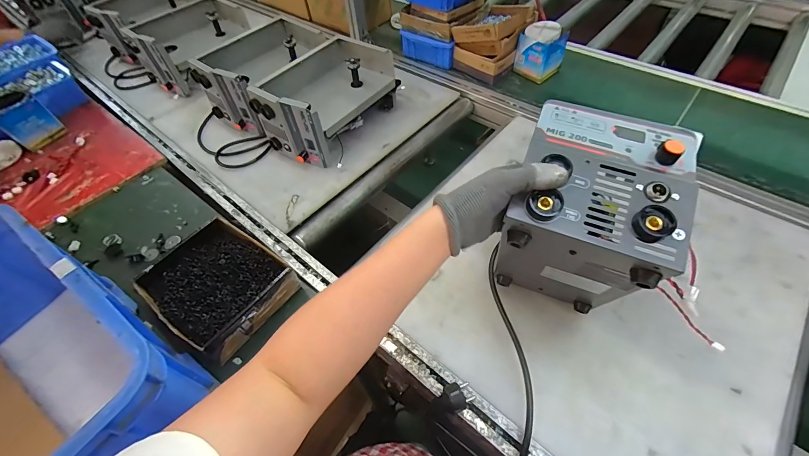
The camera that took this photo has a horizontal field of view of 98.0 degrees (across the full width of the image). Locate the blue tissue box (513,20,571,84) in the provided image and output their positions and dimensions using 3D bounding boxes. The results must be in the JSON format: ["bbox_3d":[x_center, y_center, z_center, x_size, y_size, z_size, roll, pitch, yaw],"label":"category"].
[{"bbox_3d":[0.355,-0.458,0.919,0.091,0.118,0.095,-36,58,-21],"label":"blue tissue box"}]

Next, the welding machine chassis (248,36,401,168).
[{"bbox_3d":[-0.176,-0.298,0.819,0.186,0.152,0.303,31,61,25],"label":"welding machine chassis"}]

